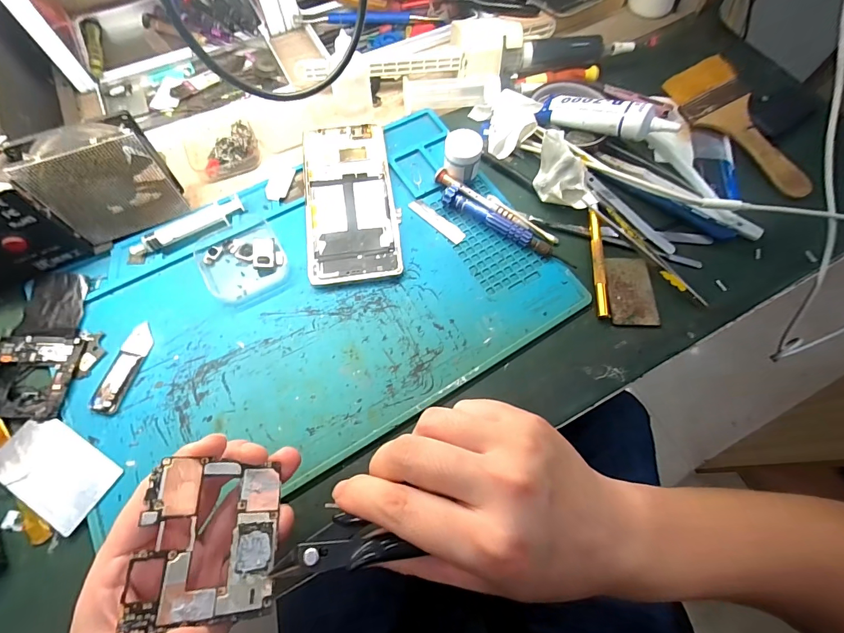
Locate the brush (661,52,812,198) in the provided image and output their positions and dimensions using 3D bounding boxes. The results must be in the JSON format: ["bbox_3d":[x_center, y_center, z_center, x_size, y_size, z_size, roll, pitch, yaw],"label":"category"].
[{"bbox_3d":[0.307,-0.183,0.385,0.063,0.021,0.166,-21,70,-10],"label":"brush"}]

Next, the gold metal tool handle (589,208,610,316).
[{"bbox_3d":[0.145,-0.044,0.326,0.009,0.009,0.094,4,68,0],"label":"gold metal tool handle"}]

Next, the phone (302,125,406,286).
[{"bbox_3d":[-0.063,-0.103,0.348,0.075,0.009,0.158,-7,69,-5],"label":"phone"}]

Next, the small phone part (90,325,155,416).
[{"bbox_3d":[-0.217,0.037,0.289,0.019,0.006,0.066,12,68,3],"label":"small phone part"}]

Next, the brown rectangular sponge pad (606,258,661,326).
[{"bbox_3d":[0.169,-0.021,0.322,0.036,0.005,0.059,2,67,2],"label":"brown rectangular sponge pad"}]

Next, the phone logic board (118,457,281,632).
[{"bbox_3d":[-0.095,0.099,0.180,0.054,0.004,0.064,13,54,-31],"label":"phone logic board"}]

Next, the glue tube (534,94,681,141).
[{"bbox_3d":[0.166,-0.182,0.362,0.118,0.020,0.032,26,69,29],"label":"glue tube"}]

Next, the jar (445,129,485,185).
[{"bbox_3d":[0.035,-0.139,0.349,0.031,0.038,0.029,1,68,-2],"label":"jar"}]

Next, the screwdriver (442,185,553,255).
[{"bbox_3d":[0.063,-0.080,0.338,0.101,0.016,0.018,32,71,10],"label":"screwdriver"}]

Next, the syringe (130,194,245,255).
[{"bbox_3d":[-0.195,-0.076,0.331,0.092,0.012,0.018,-29,72,-13],"label":"syringe"}]

